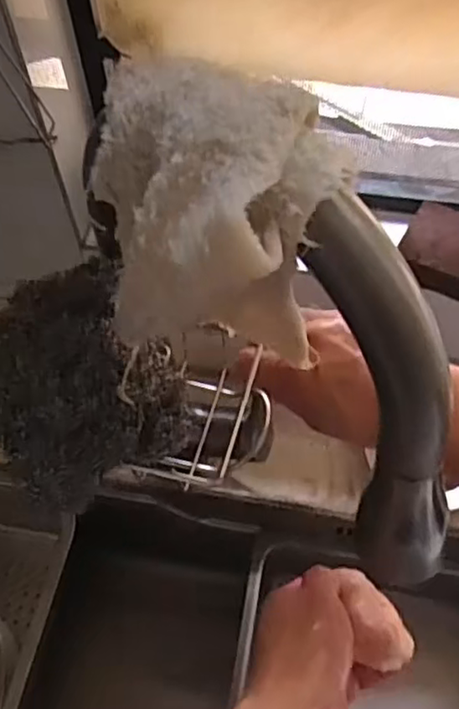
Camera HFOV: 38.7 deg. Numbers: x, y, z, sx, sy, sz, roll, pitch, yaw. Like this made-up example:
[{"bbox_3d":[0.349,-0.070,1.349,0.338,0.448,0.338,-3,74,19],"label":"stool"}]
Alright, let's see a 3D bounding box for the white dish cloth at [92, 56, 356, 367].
[{"bbox_3d":[-0.006,-0.045,0.223,0.097,0.068,0.068,26,61,17],"label":"white dish cloth"}]

